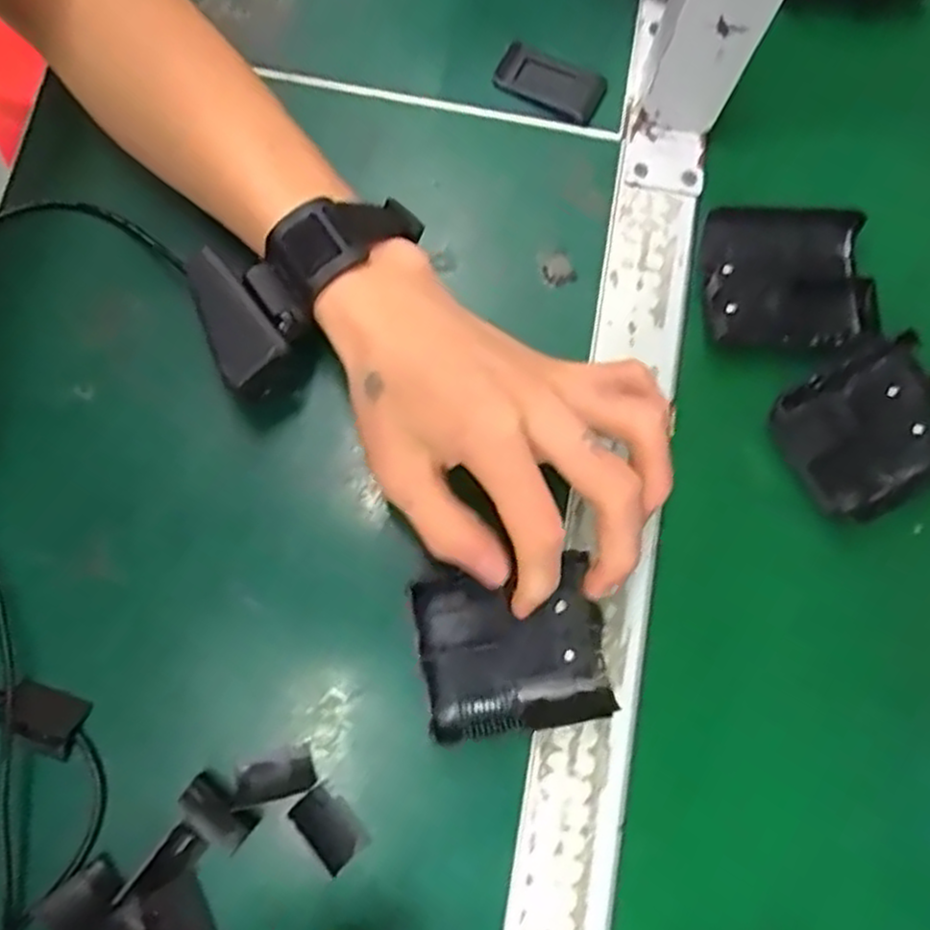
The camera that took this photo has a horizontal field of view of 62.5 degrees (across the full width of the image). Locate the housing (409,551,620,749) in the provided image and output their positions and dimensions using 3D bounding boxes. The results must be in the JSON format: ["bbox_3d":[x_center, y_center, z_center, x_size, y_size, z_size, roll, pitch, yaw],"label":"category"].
[{"bbox_3d":[0.020,0.078,0.325,0.077,0.015,0.066,-9,78,-4],"label":"housing"}]

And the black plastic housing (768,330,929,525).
[{"bbox_3d":[0.191,-0.016,0.362,0.082,0.021,0.070,-33,80,-8],"label":"black plastic housing"}]

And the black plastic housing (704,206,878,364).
[{"bbox_3d":[0.158,-0.085,0.375,0.079,0.022,0.074,1,77,-1],"label":"black plastic housing"}]

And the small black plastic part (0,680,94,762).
[{"bbox_3d":[-0.179,0.107,0.322,0.032,0.009,0.024,23,78,4],"label":"small black plastic part"}]

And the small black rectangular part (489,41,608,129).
[{"bbox_3d":[0.044,-0.201,0.406,0.056,0.006,0.034,25,78,4],"label":"small black rectangular part"}]

